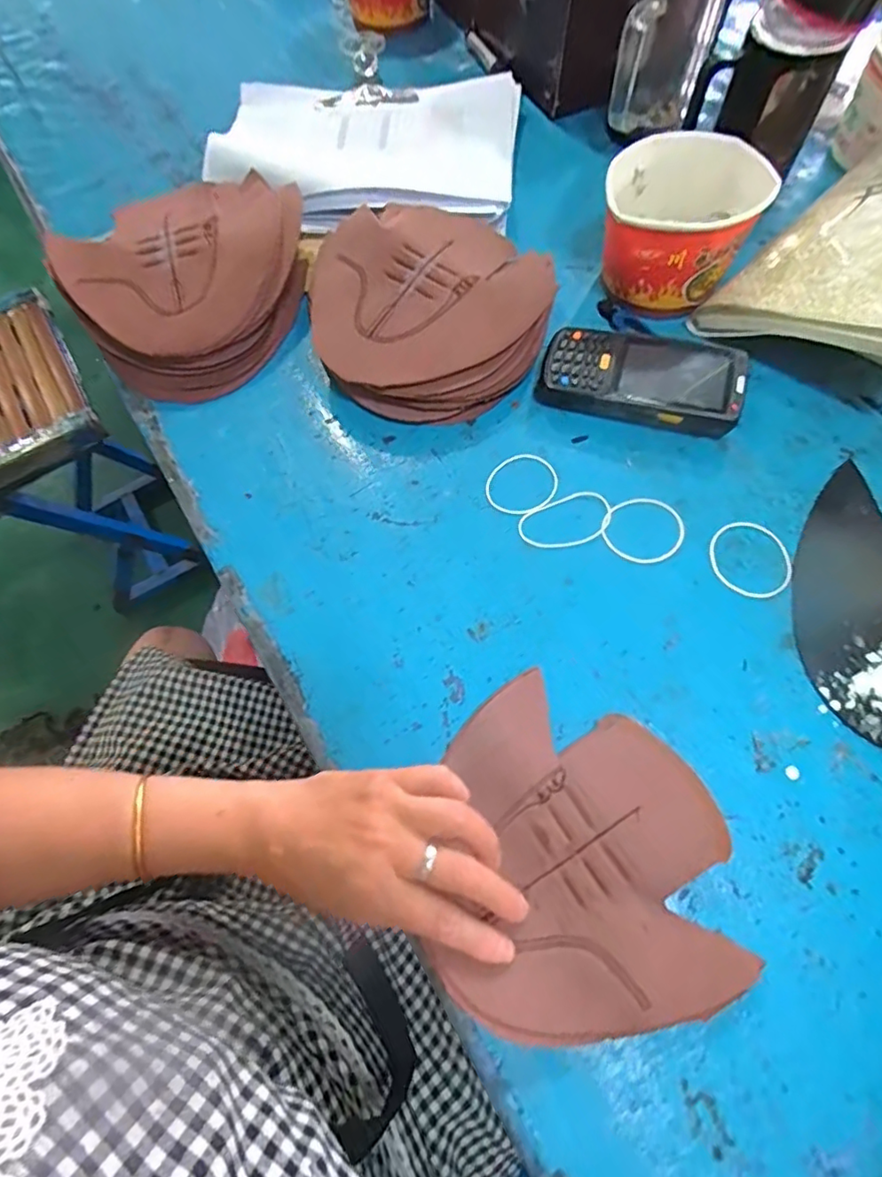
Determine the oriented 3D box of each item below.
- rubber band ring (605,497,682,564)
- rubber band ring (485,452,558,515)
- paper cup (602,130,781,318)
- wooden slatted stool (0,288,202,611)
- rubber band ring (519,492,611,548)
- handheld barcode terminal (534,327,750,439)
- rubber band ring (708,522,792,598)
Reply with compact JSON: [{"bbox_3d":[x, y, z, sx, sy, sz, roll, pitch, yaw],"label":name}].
[{"bbox_3d":[0.144,-0.042,0.396,0.057,0.004,0.052,-1,66,3],"label":"rubber band ring"},{"bbox_3d":[0.061,-0.079,0.419,0.056,0.004,0.048,-43,71,-14],"label":"rubber band ring"},{"bbox_3d":[0.190,-0.295,0.461,0.111,0.084,0.112,-1,66,3],"label":"paper cup"},{"bbox_3d":[-0.671,-0.209,1.049,0.241,0.478,0.328,-32,68,-10],"label":"wooden slatted stool"},{"bbox_3d":[0.091,-0.048,0.405,0.068,0.004,0.038,-20,68,-2],"label":"rubber band ring"},{"bbox_3d":[0.153,-0.158,0.432,0.150,0.029,0.073,12,68,8],"label":"handheld barcode terminal"},{"bbox_3d":[0.214,-0.021,0.383,0.056,0.004,0.056,-1,66,3],"label":"rubber band ring"}]

